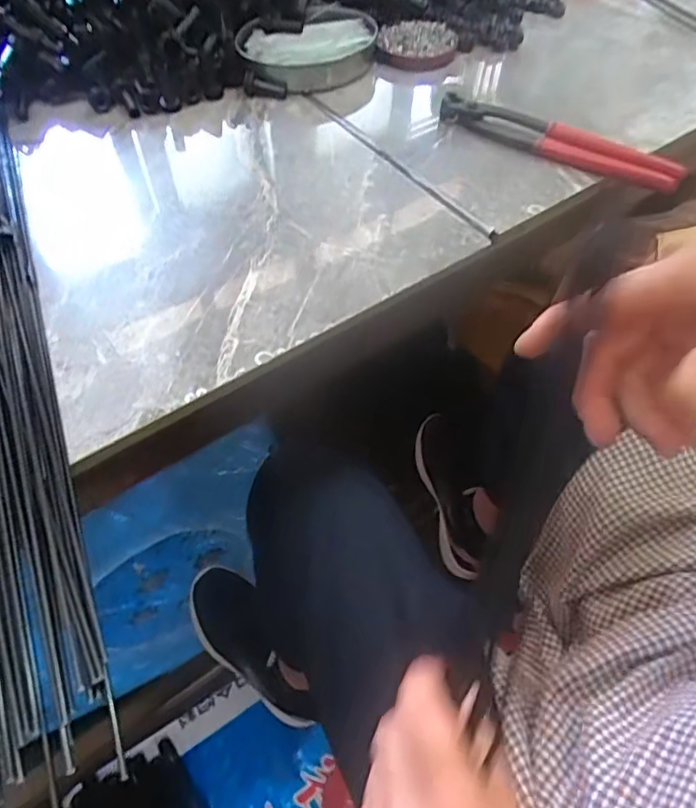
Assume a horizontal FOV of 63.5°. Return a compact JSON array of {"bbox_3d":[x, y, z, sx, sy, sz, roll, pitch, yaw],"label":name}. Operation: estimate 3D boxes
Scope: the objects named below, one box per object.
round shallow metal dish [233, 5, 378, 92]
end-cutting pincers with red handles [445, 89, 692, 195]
[{"bbox_3d":[-0.038,-0.350,0.552,0.134,0.031,0.108,-9,57,-8],"label":"round shallow metal dish"},{"bbox_3d":[0.175,-0.223,0.474,0.208,0.019,0.032,28,59,16],"label":"end-cutting pincers with red handles"}]

